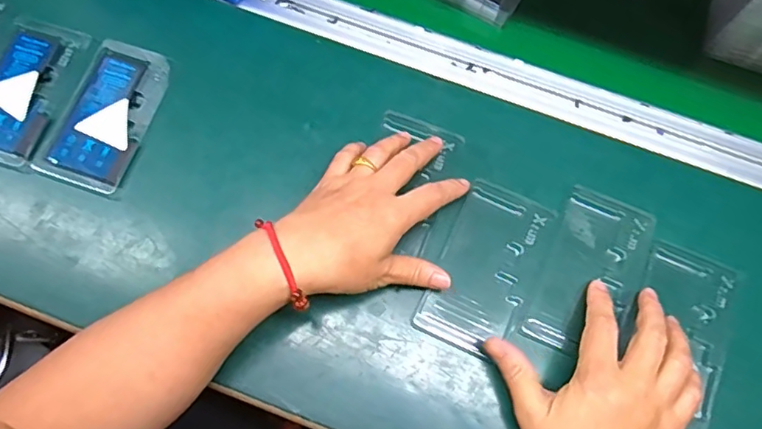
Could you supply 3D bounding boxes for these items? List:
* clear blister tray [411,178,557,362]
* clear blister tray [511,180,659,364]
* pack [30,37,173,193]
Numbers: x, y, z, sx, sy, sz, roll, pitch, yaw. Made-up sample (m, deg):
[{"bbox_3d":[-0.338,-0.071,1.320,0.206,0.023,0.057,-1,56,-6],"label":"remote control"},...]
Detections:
[{"bbox_3d":[0.080,0.040,0.422,0.068,0.009,0.127,25,74,5],"label":"clear blister tray"},{"bbox_3d":[0.159,0.045,0.424,0.072,0.013,0.128,26,75,6],"label":"clear blister tray"},{"bbox_3d":[-0.223,-0.083,0.452,0.068,0.009,0.125,17,71,4],"label":"pack"}]

